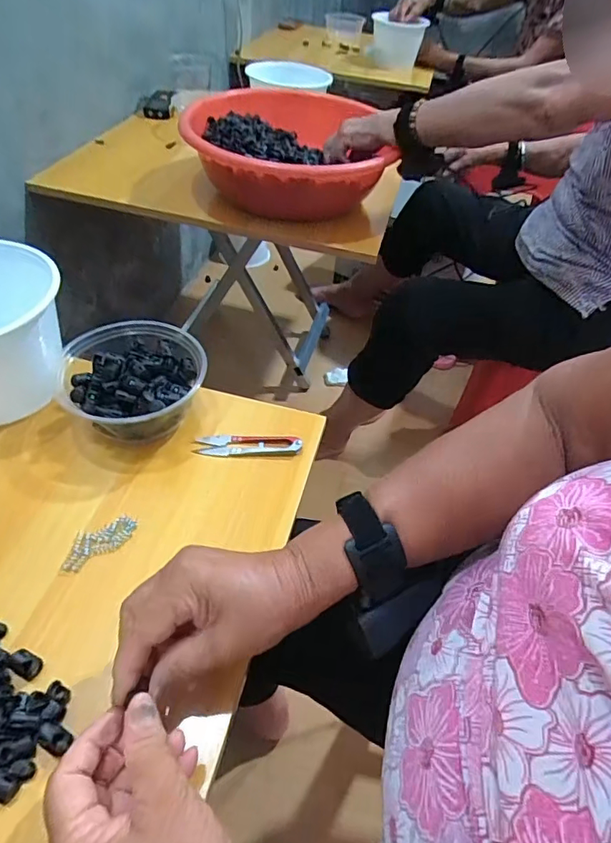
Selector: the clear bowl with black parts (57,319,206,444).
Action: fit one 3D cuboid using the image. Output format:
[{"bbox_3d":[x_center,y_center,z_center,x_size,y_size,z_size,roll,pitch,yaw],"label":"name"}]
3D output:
[{"bbox_3d":[-0.170,-0.036,0.487,0.122,0.060,0.129,3,48,-3],"label":"clear bowl with black parts"}]

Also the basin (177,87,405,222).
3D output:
[{"bbox_3d":[-0.032,-0.423,0.807,0.288,0.114,0.294,3,48,-3],"label":"basin"}]

